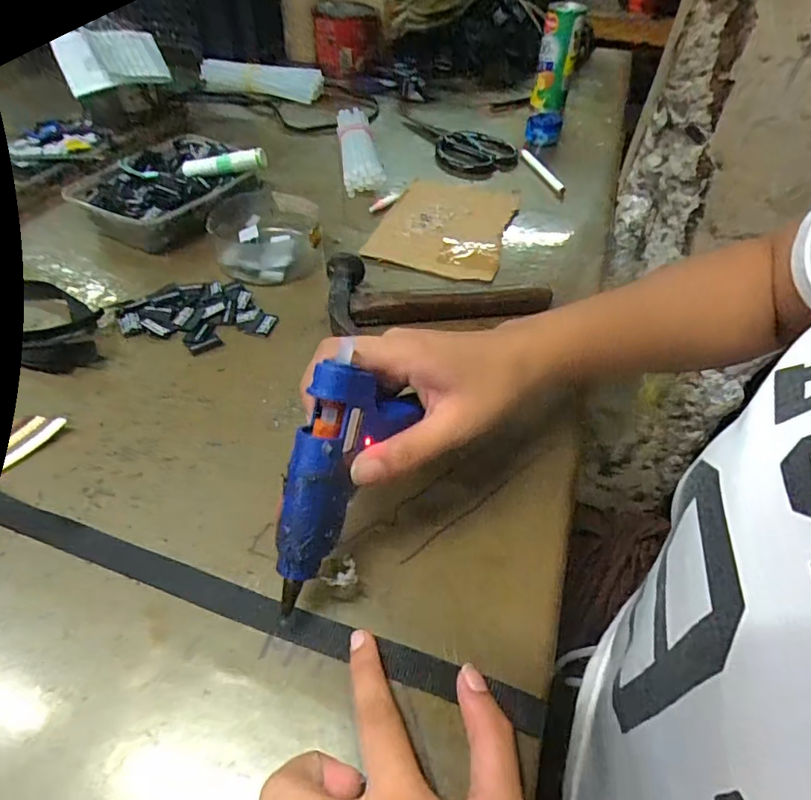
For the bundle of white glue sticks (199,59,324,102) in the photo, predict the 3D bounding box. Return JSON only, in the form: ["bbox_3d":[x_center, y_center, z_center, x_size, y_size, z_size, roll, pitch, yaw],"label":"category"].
[{"bbox_3d":[-0.215,-0.476,0.780,0.181,0.035,0.040,12,47,7],"label":"bundle of white glue sticks"}]

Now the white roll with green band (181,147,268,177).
[{"bbox_3d":[-0.181,-0.235,0.525,0.087,0.016,0.012,-5,46,9],"label":"white roll with green band"}]

